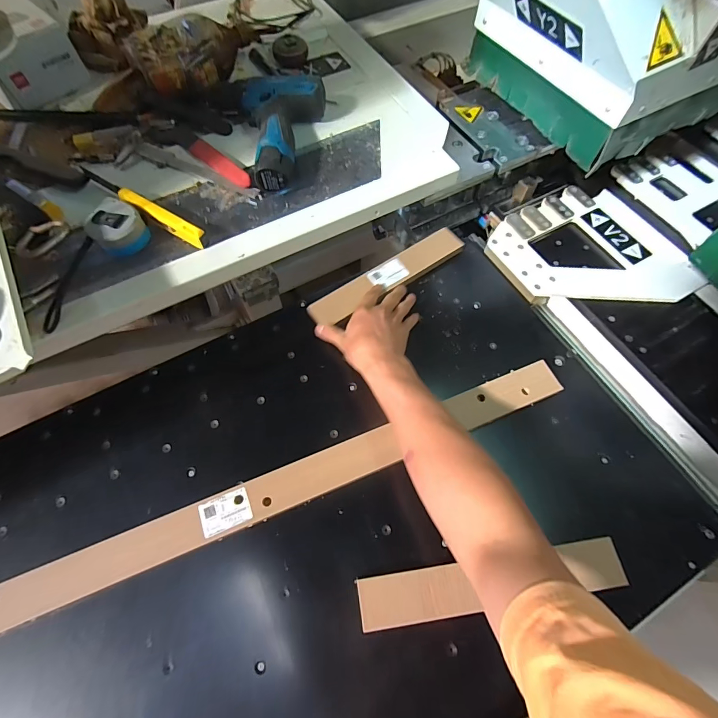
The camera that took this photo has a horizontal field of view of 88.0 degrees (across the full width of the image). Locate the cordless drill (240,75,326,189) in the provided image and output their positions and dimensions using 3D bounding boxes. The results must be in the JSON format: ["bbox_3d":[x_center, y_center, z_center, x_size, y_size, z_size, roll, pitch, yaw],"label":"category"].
[{"bbox_3d":[-0.108,-0.332,0.544,0.126,0.057,0.184,-6,63,-3],"label":"cordless drill"}]

